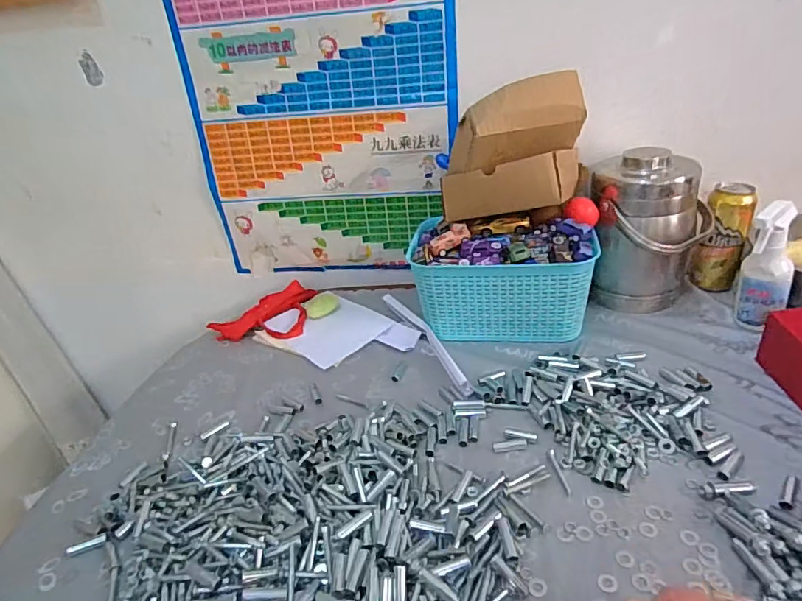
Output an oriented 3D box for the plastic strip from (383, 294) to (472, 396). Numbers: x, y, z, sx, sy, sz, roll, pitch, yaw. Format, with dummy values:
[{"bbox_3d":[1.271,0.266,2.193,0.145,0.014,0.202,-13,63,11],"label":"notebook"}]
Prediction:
[{"bbox_3d":[0.036,0.055,0.780,0.027,0.018,0.302,-17,30,-17],"label":"plastic strip"}]

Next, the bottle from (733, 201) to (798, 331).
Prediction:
[{"bbox_3d":[0.496,-0.036,0.668,0.059,0.183,0.060,15,36,35],"label":"bottle"}]

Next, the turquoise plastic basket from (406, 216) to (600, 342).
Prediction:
[{"bbox_3d":[0.158,-0.032,0.790,0.275,0.133,0.154,0,29,13],"label":"turquoise plastic basket"}]

